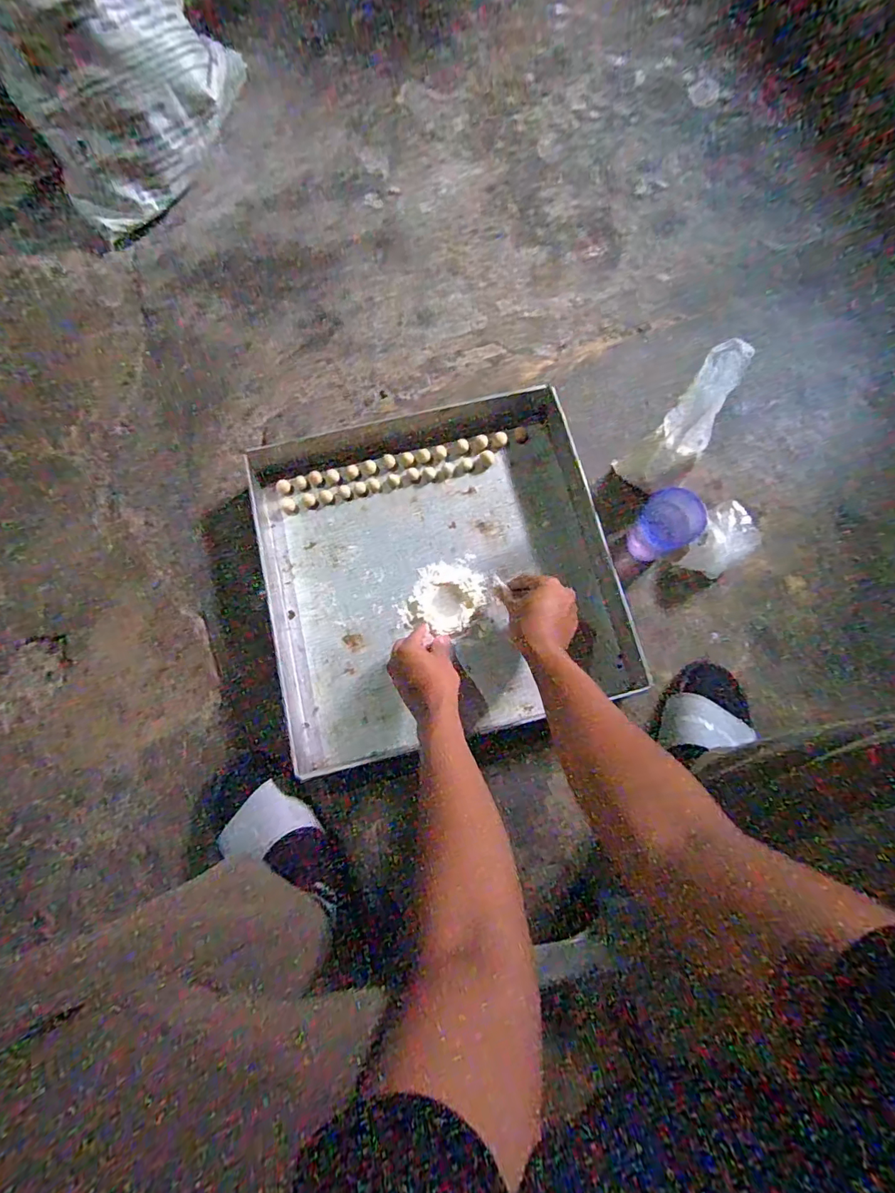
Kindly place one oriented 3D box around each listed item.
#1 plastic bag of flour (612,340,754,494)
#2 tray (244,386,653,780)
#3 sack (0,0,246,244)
[{"bbox_3d":[0.308,-0.216,0.667,0.092,0.227,0.096,42,81,10],"label":"plastic bag of flour"},{"bbox_3d":[-0.018,-0.052,0.715,0.467,0.064,0.485,-14,77,-2],"label":"tray"},{"bbox_3d":[-0.497,-0.818,0.792,0.377,0.304,0.194,-32,79,-5],"label":"sack"}]

